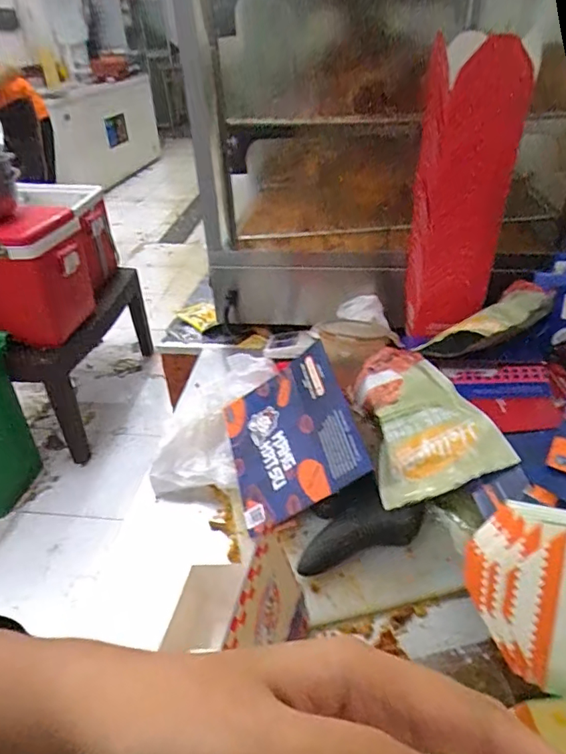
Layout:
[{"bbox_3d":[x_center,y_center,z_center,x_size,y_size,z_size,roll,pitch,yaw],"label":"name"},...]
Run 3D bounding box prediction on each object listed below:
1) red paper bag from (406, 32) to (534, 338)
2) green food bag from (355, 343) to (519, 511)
[{"bbox_3d":[0.228,-0.218,0.638,0.114,0.354,0.062,11,39,17],"label":"red paper bag"},{"bbox_3d":[0.146,0.038,0.546,0.126,0.031,0.199,-20,42,5],"label":"green food bag"}]

